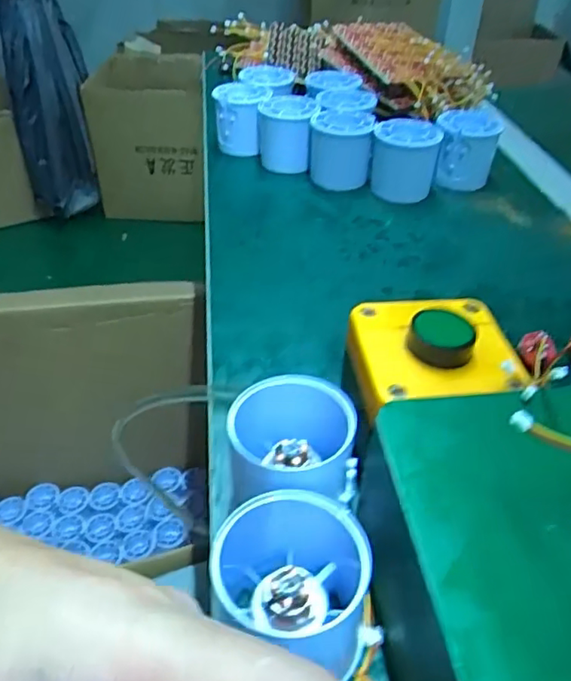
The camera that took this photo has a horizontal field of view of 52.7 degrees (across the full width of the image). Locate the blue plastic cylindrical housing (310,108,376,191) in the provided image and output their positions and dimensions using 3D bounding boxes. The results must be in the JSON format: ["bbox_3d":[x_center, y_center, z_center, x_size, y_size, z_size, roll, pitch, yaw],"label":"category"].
[{"bbox_3d":[0.048,-0.167,0.508,0.051,0.055,0.048,3,40,1],"label":"blue plastic cylindrical housing"}]

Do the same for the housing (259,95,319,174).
[{"bbox_3d":[0.003,-0.189,0.529,0.056,0.054,0.062,5,40,3],"label":"housing"}]

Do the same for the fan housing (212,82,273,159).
[{"bbox_3d":[-0.041,-0.211,0.552,0.049,0.055,0.050,5,40,3],"label":"fan housing"}]

